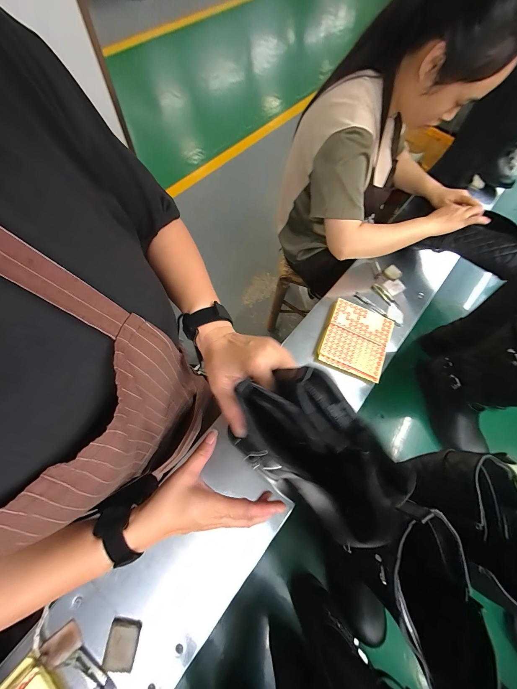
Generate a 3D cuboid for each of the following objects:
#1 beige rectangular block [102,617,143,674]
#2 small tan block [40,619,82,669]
[{"bbox_3d":[-0.236,0.521,0.450,0.051,0.011,0.069,10,65,1],"label":"beige rectangular block"},{"bbox_3d":[-0.333,0.511,0.439,0.052,0.020,0.041,-35,72,-18],"label":"small tan block"}]

